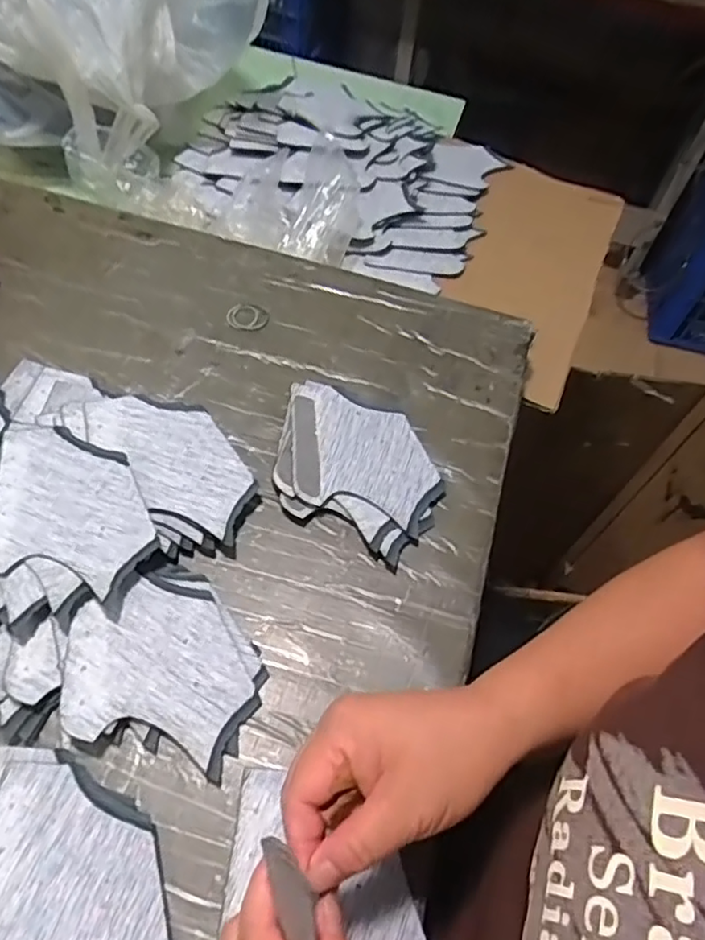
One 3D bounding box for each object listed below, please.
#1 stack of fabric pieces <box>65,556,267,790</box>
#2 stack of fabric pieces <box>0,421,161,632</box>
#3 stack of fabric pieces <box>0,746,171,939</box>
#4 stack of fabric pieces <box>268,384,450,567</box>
[{"bbox_3d":[-0.116,0.118,0.399,0.118,0.018,0.111,12,57,4],"label":"stack of fabric pieces"},{"bbox_3d":[-0.203,0.035,0.427,0.136,0.024,0.116,35,61,17],"label":"stack of fabric pieces"},{"bbox_3d":[-0.155,0.223,0.328,0.144,0.014,0.105,31,60,15],"label":"stack of fabric pieces"},{"bbox_3d":[0.000,-0.002,0.483,0.136,0.017,0.110,26,59,12],"label":"stack of fabric pieces"}]

